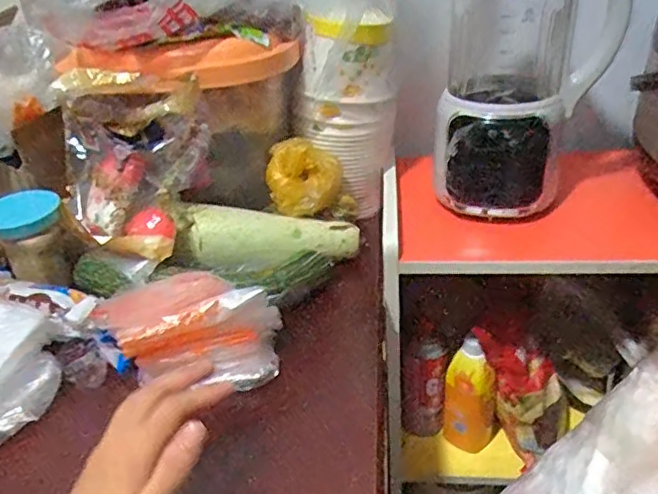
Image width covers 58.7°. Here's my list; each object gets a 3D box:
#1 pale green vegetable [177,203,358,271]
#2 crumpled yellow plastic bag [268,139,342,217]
[{"bbox_3d":[-0.069,-0.005,0.684,0.205,0.065,0.078,-4,32,2],"label":"pale green vegetable"},{"bbox_3d":[-0.031,-0.087,0.719,0.090,0.075,0.077,-7,32,-4],"label":"crumpled yellow plastic bag"}]

